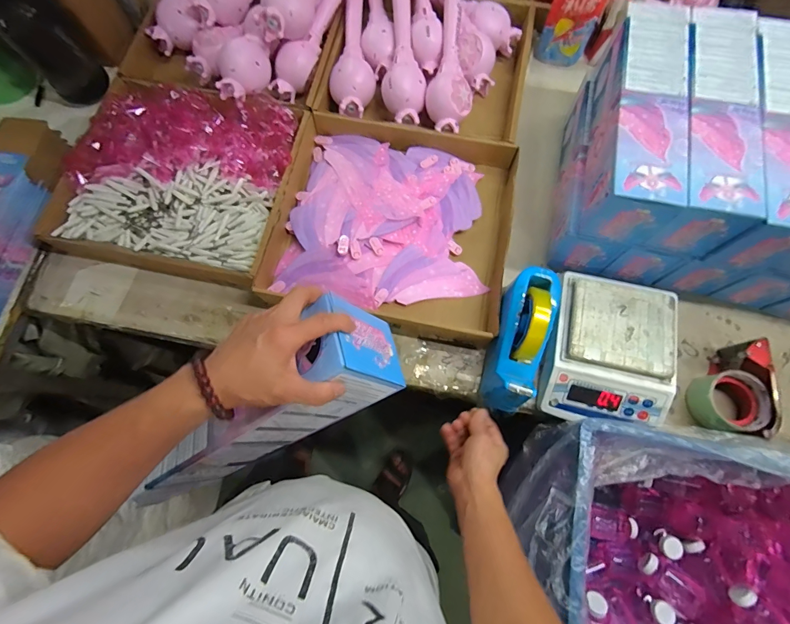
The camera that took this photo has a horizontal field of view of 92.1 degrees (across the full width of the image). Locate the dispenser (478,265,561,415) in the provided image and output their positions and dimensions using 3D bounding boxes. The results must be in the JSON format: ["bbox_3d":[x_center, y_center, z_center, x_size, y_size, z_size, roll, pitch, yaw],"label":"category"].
[{"bbox_3d":[0.186,0.039,0.564,0.072,0.122,0.209,17,77,5],"label":"dispenser"}]

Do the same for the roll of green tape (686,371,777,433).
[{"bbox_3d":[0.496,0.132,0.564,0.069,0.062,0.087,3,76,1],"label":"roll of green tape"}]

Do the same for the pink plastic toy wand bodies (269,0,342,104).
[{"bbox_3d":[-0.149,-0.561,0.731,0.071,0.070,0.311,21,77,5],"label":"pink plastic toy wand bodies"}]

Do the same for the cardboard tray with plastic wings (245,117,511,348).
[{"bbox_3d":[0.002,-0.157,0.671,0.396,0.057,0.371,11,78,3],"label":"cardboard tray with plastic wings"}]

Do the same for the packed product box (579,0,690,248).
[{"bbox_3d":[0.344,-0.273,0.552,0.094,0.110,0.337,11,74,3],"label":"packed product box"}]

